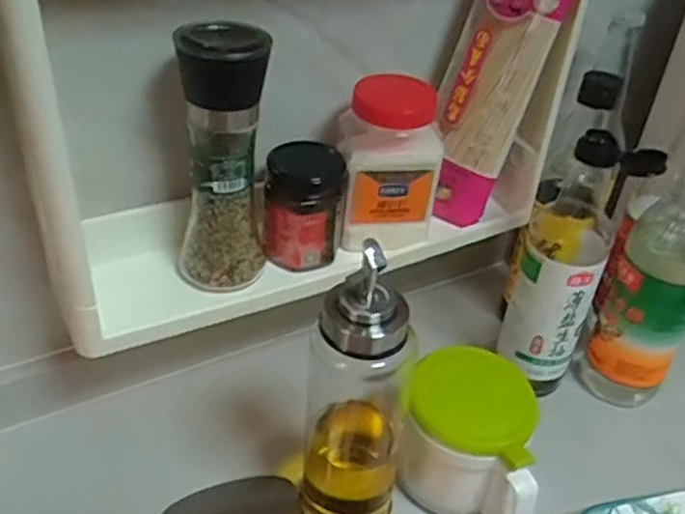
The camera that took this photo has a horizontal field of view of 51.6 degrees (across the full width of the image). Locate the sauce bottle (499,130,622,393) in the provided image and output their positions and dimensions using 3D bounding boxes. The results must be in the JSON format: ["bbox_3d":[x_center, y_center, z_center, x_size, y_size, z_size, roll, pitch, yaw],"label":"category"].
[{"bbox_3d":[0.192,-0.003,0.597,0.069,0.228,0.084,17,38,15],"label":"sauce bottle"}]

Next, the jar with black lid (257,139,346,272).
[{"bbox_3d":[-0.032,-0.039,0.552,0.063,0.090,0.048,4,37,-1],"label":"jar with black lid"}]

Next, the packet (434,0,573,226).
[{"bbox_3d":[0.120,-0.143,0.578,0.074,0.246,0.031,32,34,21],"label":"packet"}]

